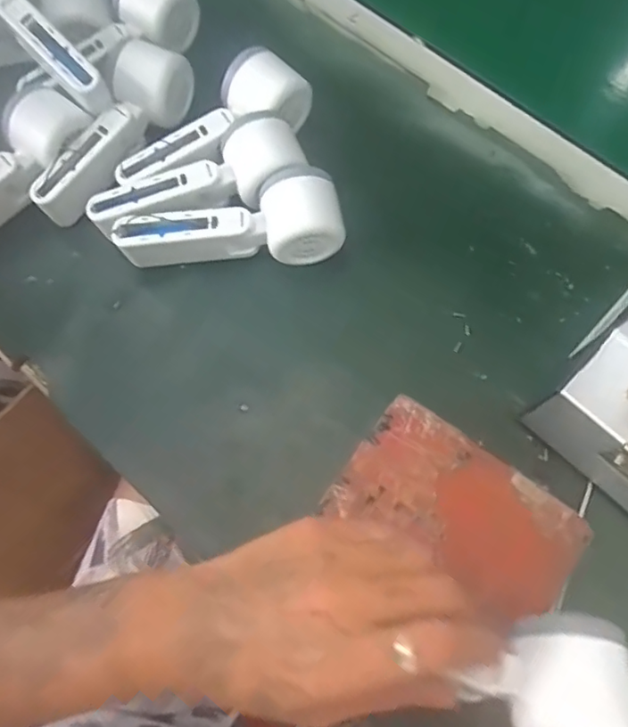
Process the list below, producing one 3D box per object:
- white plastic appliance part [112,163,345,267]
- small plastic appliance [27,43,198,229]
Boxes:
[{"bbox_3d":[-0.061,-0.096,0.429,0.165,0.053,0.054,-12,71,-3],"label":"white plastic appliance part"},{"bbox_3d":[-0.156,-0.179,0.455,0.051,0.053,0.165,24,73,10],"label":"small plastic appliance"}]

